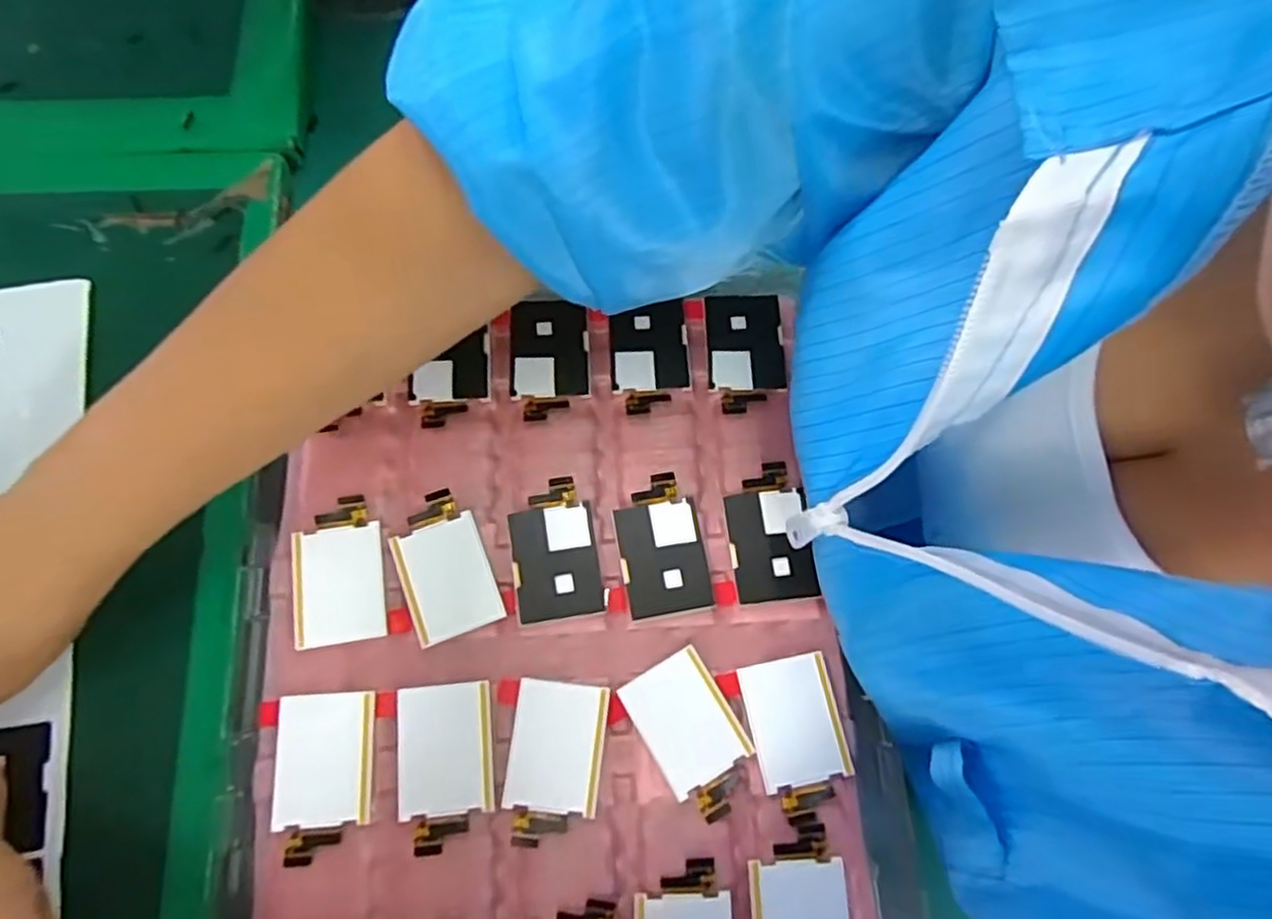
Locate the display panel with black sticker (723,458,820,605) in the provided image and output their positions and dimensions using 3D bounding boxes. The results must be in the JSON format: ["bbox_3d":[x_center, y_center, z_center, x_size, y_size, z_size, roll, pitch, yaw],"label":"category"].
[{"bbox_3d":[0.056,0.030,0.308,0.033,0.004,0.057,-5,71,-4],"label":"display panel with black sticker"}]

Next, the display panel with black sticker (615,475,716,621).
[{"bbox_3d":[0.011,0.036,0.306,0.034,0.005,0.057,-7,72,-4],"label":"display panel with black sticker"}]

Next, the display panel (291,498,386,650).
[{"bbox_3d":[-0.120,0.044,0.296,0.034,0.004,0.057,-9,72,-5],"label":"display panel"}]

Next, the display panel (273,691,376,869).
[{"bbox_3d":[-0.115,0.116,0.272,0.034,0.004,0.056,-4,71,-3],"label":"display panel"}]

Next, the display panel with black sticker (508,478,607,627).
[{"bbox_3d":[-0.034,0.037,0.304,0.034,0.005,0.056,-9,72,-5],"label":"display panel with black sticker"}]

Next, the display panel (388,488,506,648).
[{"bbox_3d":[-0.078,0.042,0.298,0.035,0.004,0.057,-21,73,-9],"label":"display panel"}]

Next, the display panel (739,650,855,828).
[{"bbox_3d":[0.063,0.106,0.287,0.036,0.004,0.056,-10,72,-5],"label":"display panel"}]

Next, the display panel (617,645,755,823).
[{"bbox_3d":[0.022,0.105,0.283,0.034,0.004,0.057,-30,75,-11],"label":"display panel"}]

